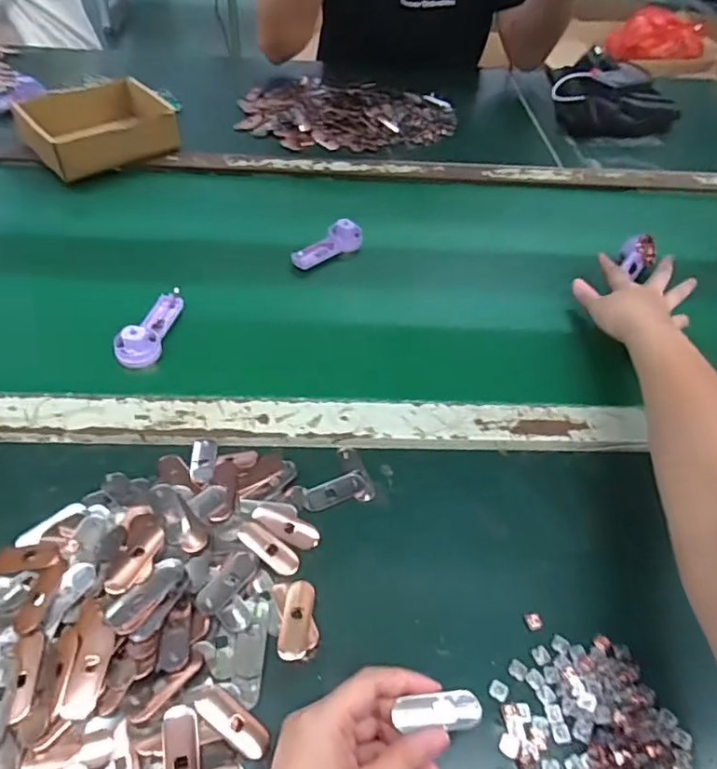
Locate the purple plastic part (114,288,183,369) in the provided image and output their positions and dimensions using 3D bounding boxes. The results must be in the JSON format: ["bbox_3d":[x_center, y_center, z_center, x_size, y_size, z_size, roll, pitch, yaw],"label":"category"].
[{"bbox_3d":[-0.200,-0.059,0.549,0.037,0.028,0.102,6,50,-1],"label":"purple plastic part"}]

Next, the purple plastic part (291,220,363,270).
[{"bbox_3d":[-0.037,-0.162,0.659,0.089,0.032,0.028,-28,58,-26],"label":"purple plastic part"}]

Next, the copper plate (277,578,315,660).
[{"bbox_3d":[-0.042,0.157,0.386,0.019,0.004,0.050,7,50,0],"label":"copper plate"}]

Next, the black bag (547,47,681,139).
[{"bbox_3d":[0.426,-0.486,0.959,0.196,0.066,0.225,12,47,5],"label":"black bag"}]

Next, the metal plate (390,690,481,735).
[{"bbox_3d":[0.046,0.185,0.325,0.047,0.004,0.019,-3,51,-1],"label":"metal plate"}]

